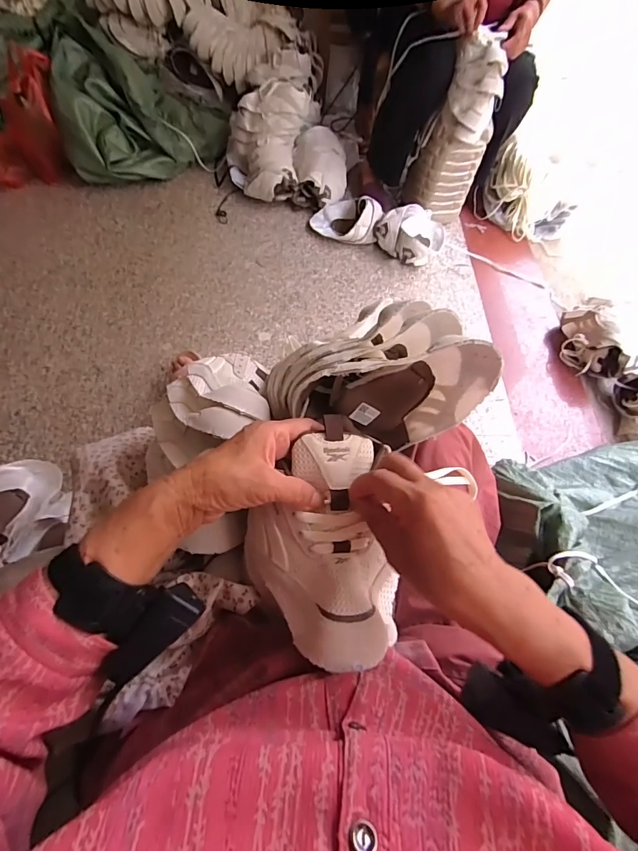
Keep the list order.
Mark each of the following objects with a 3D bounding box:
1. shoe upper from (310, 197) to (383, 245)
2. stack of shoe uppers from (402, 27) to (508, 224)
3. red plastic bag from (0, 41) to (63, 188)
[{"bbox_3d":[0.088,-0.658,1.283,0.221,0.100,0.158,21,62,8],"label":"shoe upper"},{"bbox_3d":[0.377,-0.814,1.176,0.202,0.422,0.136,22,62,8],"label":"stack of shoe uppers"},{"bbox_3d":[-0.928,-0.906,1.251,0.344,0.264,0.198,-32,68,-19],"label":"red plastic bag"}]

